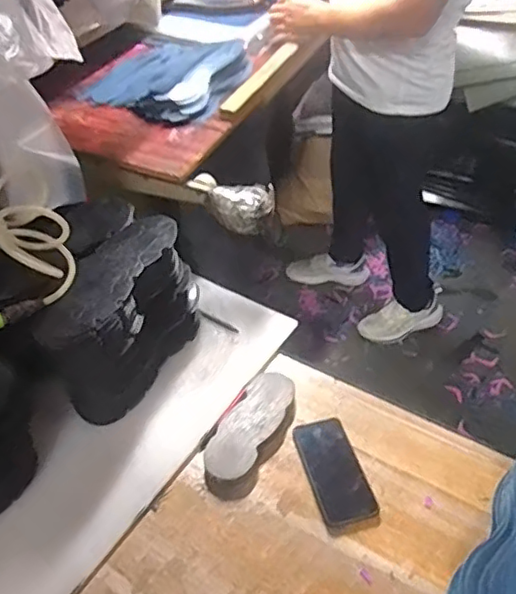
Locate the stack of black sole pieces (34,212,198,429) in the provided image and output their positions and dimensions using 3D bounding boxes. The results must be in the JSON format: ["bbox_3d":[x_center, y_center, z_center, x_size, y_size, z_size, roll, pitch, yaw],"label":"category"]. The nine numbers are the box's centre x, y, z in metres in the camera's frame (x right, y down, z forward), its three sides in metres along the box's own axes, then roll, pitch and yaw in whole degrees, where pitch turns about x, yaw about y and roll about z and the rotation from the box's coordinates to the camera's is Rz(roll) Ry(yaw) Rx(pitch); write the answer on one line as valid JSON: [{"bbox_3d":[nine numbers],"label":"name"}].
[{"bbox_3d":[-0.206,0.038,0.899,0.118,0.192,0.281,22,48,20],"label":"stack of black sole pieces"}]

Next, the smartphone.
[{"bbox_3d":[0.109,0.249,0.854,0.078,0.005,0.161,-12,46,-13],"label":"smartphone"}]

